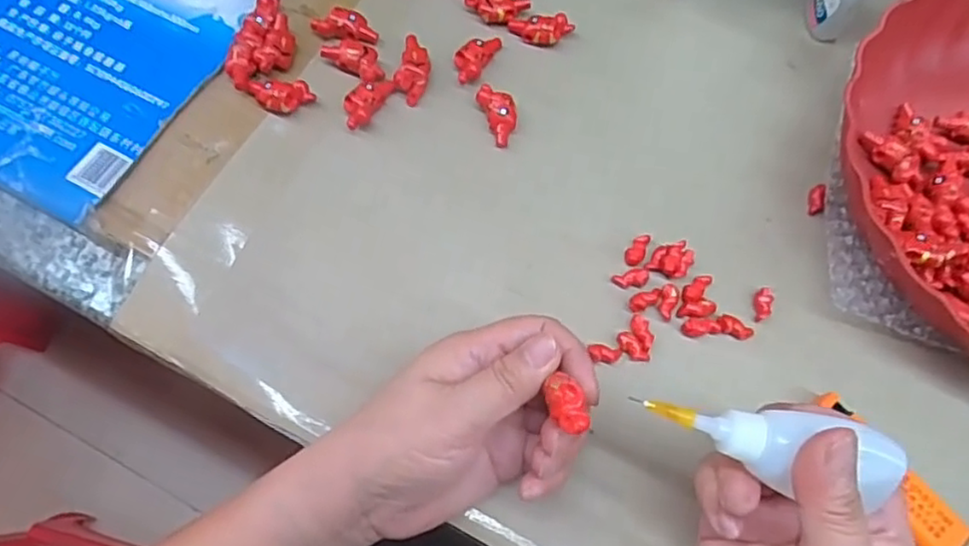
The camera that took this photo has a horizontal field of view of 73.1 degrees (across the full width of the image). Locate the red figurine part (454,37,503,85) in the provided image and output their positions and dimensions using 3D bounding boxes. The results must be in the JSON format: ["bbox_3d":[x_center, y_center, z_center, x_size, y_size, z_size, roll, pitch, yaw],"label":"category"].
[{"bbox_3d":[-0.005,-0.129,0.384,0.016,0.011,0.039,28,69,9],"label":"red figurine part"}]

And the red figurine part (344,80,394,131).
[{"bbox_3d":[-0.067,-0.096,0.369,0.017,0.013,0.035,26,68,8],"label":"red figurine part"}]

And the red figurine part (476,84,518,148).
[{"bbox_3d":[0.009,-0.091,0.369,0.018,0.012,0.036,-22,70,-11],"label":"red figurine part"}]

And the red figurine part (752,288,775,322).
[{"bbox_3d":[0.141,0.016,0.330,0.010,0.004,0.018,23,68,7],"label":"red figurine part"}]

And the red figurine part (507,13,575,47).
[{"bbox_3d":[0.035,-0.146,0.391,0.038,0.010,0.017,-5,67,-5],"label":"red figurine part"}]

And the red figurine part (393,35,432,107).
[{"bbox_3d":[-0.040,-0.118,0.379,0.018,0.014,0.042,11,67,2],"label":"red figurine part"}]

